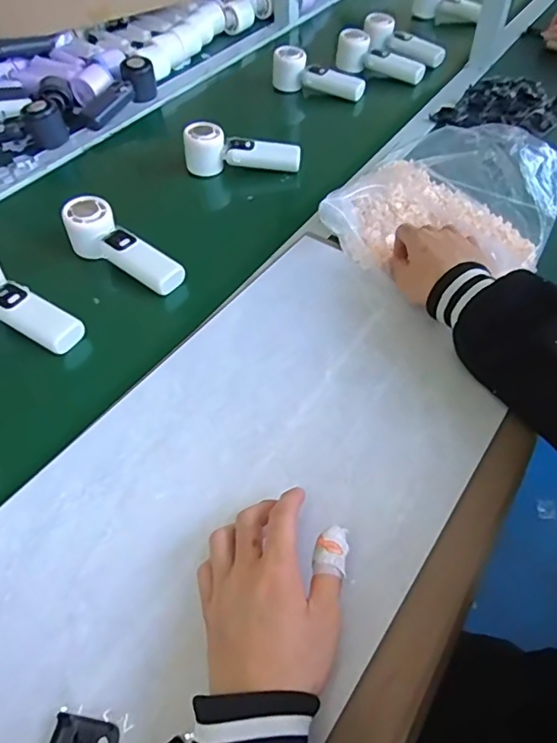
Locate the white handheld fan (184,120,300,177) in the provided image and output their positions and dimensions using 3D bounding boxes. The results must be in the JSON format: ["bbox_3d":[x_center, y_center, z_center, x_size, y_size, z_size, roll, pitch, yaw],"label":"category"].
[{"bbox_3d":[-0.052,-0.323,0.749,0.165,0.055,0.044,1,52,1],"label":"white handheld fan"}]

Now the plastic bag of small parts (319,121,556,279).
[{"bbox_3d":[0.208,-0.212,0.616,0.230,0.085,0.257,26,57,16],"label":"plastic bag of small parts"}]

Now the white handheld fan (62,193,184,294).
[{"bbox_3d":[-0.188,-0.149,0.610,0.165,0.044,0.060,33,59,23],"label":"white handheld fan"}]

